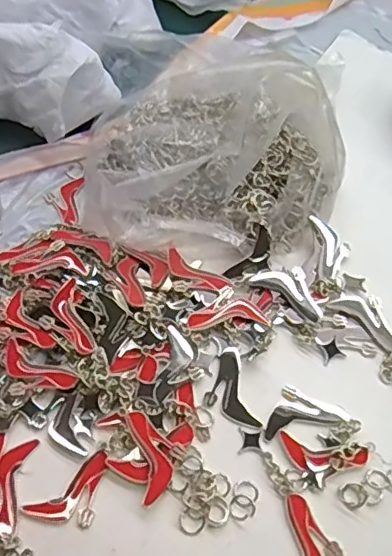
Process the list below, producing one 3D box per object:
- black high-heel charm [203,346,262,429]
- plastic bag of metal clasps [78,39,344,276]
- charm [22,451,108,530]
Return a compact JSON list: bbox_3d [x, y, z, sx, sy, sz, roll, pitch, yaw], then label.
[{"bbox_3d":[0.017,0.063,0.323,0.026,0.004,0.047,-11,59,-11],"label":"black high-heel charm"},{"bbox_3d":[0.010,-0.078,0.376,0.165,0.060,0.128,-4,58,-7],"label":"plastic bag of metal clasps"},{"bbox_3d":[-0.058,0.109,0.287,0.045,0.004,0.026,-33,66,-23],"label":"charm"}]

